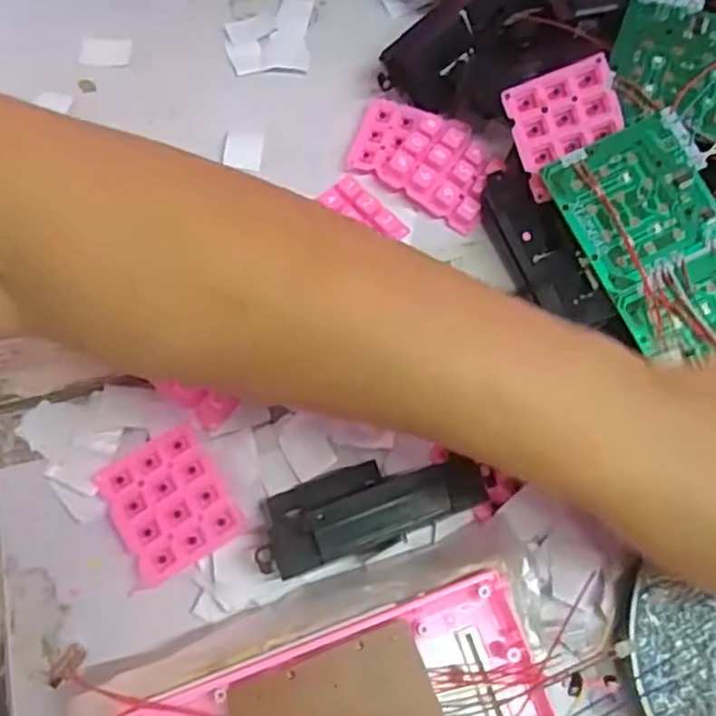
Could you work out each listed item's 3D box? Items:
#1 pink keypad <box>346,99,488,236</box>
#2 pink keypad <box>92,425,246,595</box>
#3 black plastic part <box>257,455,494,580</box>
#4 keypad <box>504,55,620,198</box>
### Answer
[{"bbox_3d":[0.036,-0.110,0.374,0.087,0.019,0.054,32,71,9],"label":"pink keypad"},{"bbox_3d":[-0.087,0.067,0.311,0.051,0.008,0.057,-28,74,-12],"label":"pink keypad"},{"bbox_3d":[0.007,0.067,0.303,0.103,0.022,0.038,-14,71,-8],"label":"black plastic part"},{"bbox_3d":[0.104,-0.114,0.336,0.051,0.007,0.057,-15,95,16],"label":"keypad"}]

